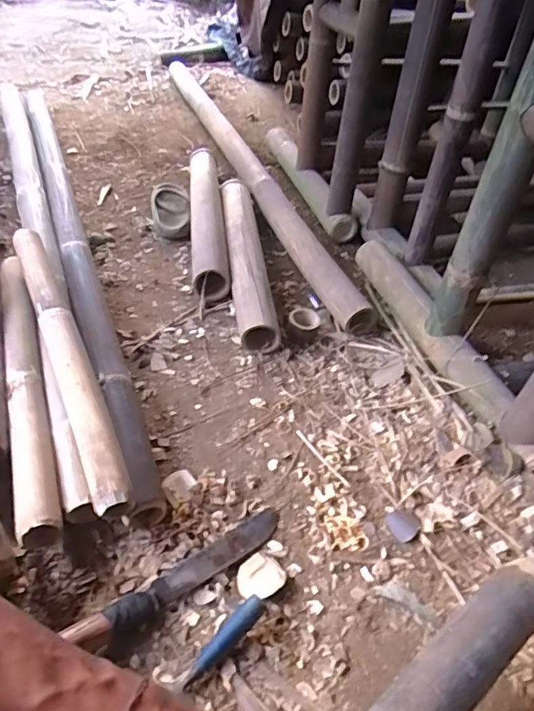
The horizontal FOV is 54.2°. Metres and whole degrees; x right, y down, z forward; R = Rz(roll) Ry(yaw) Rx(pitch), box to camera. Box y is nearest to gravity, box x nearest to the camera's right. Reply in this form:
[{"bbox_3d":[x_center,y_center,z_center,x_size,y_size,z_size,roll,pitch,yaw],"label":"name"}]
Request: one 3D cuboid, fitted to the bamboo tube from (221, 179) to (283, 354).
[{"bbox_3d":[-0.056,-0.250,1.248,0.085,0.079,0.644,-2,43,-9],"label":"bamboo tube"}]

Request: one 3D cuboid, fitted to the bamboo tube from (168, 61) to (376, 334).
[{"bbox_3d":[-0.081,-0.615,1.585,0.078,0.068,1.572,-11,45,-18],"label":"bamboo tube"}]

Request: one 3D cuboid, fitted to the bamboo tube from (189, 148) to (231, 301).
[{"bbox_3d":[-0.161,-0.390,1.374,0.085,0.083,0.695,-1,43,-9],"label":"bamboo tube"}]

